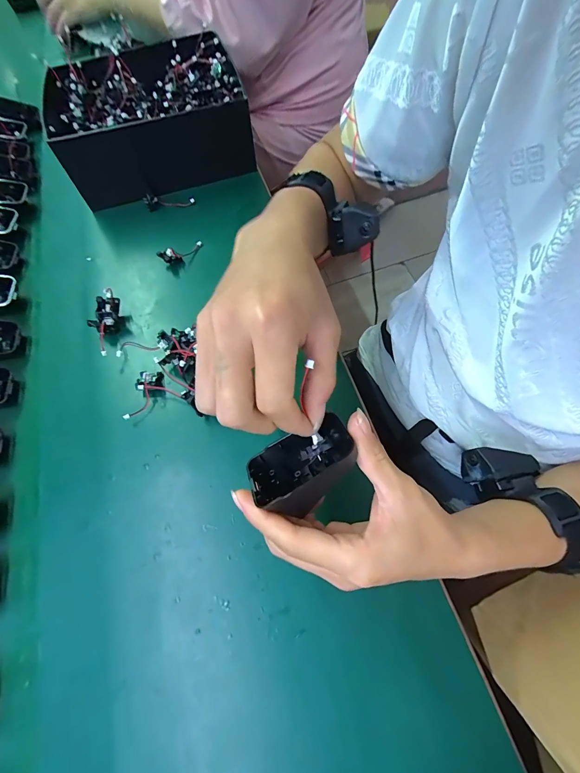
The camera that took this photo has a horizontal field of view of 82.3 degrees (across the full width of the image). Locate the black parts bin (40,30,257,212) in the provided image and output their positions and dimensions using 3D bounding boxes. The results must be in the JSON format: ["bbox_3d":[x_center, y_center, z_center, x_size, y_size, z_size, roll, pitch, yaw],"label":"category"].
[{"bbox_3d":[-0.186,-0.363,0.444,0.241,0.095,0.209,-19,66,-3],"label":"black parts bin"}]

